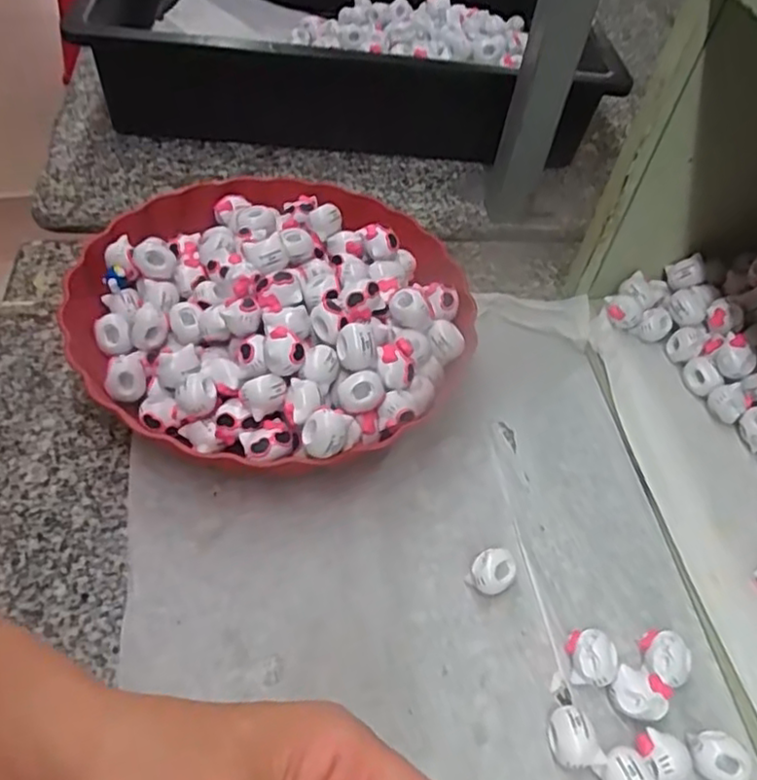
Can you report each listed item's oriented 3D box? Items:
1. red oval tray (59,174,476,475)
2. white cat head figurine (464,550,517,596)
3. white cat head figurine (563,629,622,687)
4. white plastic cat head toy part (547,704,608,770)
[{"bbox_3d":[-0.061,-0.055,0.423,0.230,0.068,0.225,24,52,13],"label":"red oval tray"},{"bbox_3d":[0.060,0.096,0.349,0.023,0.019,0.019,-29,59,-26],"label":"white cat head figurine"},{"bbox_3d":[0.104,0.132,0.326,0.022,0.020,0.024,3,50,-4],"label":"white cat head figurine"},{"bbox_3d":[0.086,0.159,0.301,0.021,0.020,0.026,-13,53,-17],"label":"white plastic cat head toy part"}]

